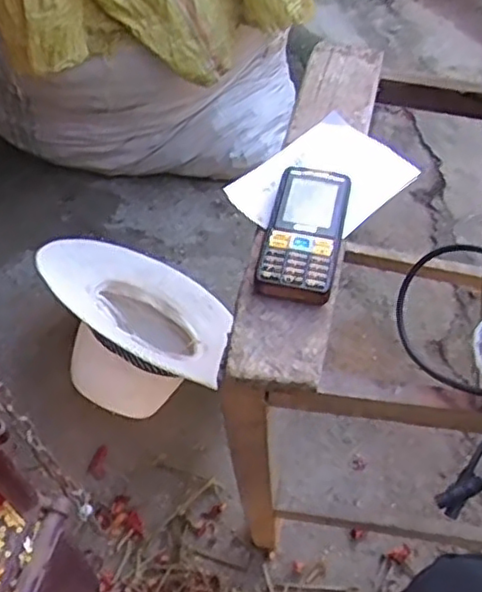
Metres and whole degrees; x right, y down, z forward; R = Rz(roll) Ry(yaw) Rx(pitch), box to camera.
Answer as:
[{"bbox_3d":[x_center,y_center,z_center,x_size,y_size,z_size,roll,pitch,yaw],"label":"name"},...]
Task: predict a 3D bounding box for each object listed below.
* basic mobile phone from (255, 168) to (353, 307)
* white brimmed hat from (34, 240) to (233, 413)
[{"bbox_3d":[0.051,-0.052,0.537,0.060,0.017,0.124,8,55,9],"label":"basic mobile phone"},{"bbox_3d":[-0.184,0.038,0.909,0.227,0.148,0.315,33,14,-4],"label":"white brimmed hat"}]

